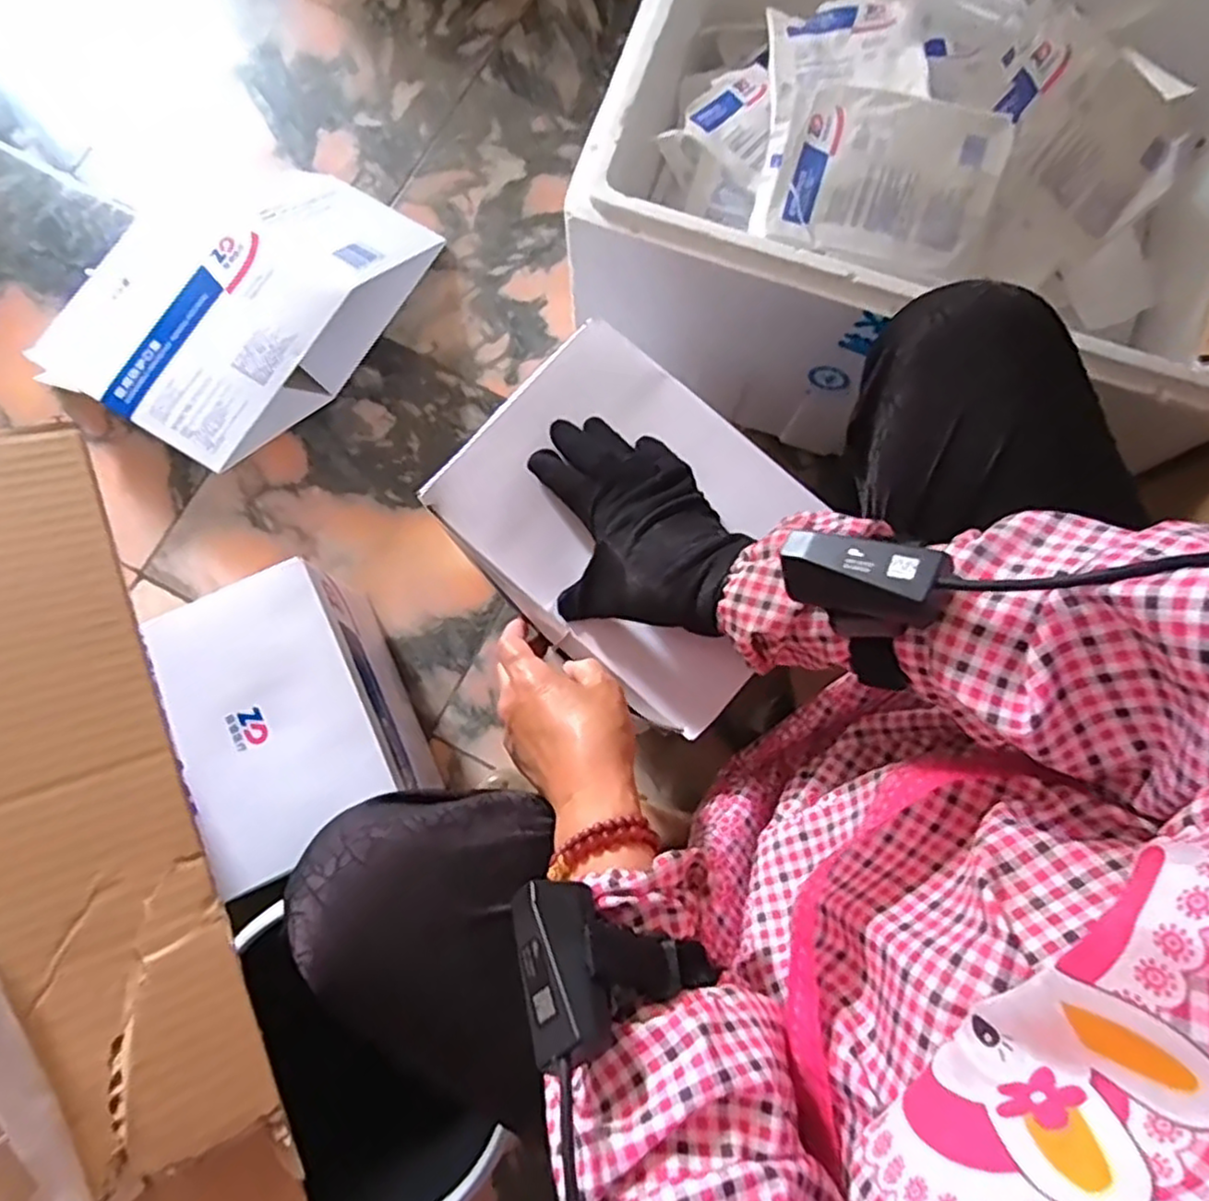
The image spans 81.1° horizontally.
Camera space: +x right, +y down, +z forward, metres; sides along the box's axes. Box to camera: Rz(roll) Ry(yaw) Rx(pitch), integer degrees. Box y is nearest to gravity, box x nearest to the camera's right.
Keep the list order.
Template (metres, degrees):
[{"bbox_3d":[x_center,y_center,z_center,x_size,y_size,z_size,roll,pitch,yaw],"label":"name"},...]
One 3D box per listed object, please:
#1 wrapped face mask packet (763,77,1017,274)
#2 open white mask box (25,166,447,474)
[{"bbox_3d":[0.234,-0.349,0.586,0.167,0.026,0.123,17,105,6],"label":"wrapped face mask packet"},{"bbox_3d":[-0.463,-0.390,0.868,0.337,0.106,0.406,32,81,5],"label":"open white mask box"}]

